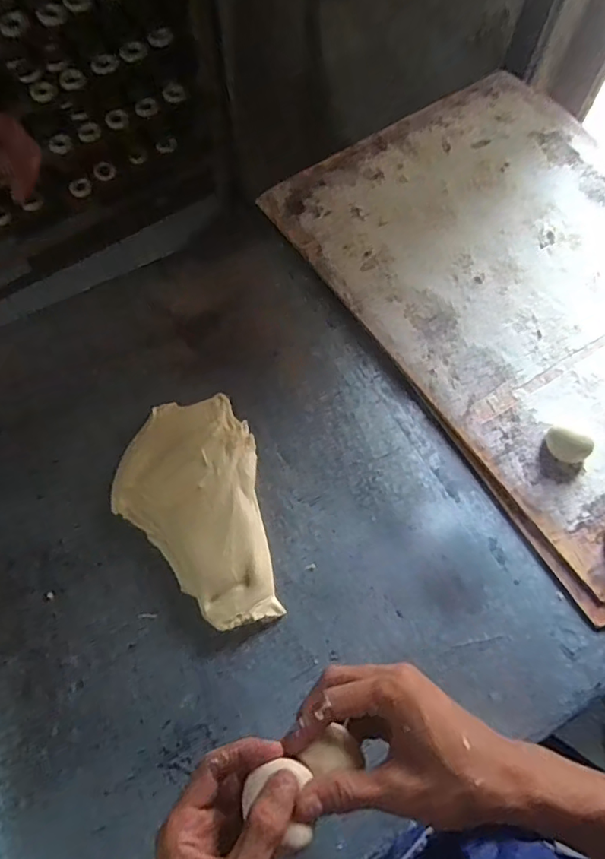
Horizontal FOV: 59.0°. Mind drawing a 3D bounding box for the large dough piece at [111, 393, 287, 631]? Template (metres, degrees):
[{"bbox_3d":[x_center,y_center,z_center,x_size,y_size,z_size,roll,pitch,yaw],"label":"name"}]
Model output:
[{"bbox_3d":[-0.107,0.073,0.508,0.133,0.028,0.222,-10,68,-3],"label":"large dough piece"}]

